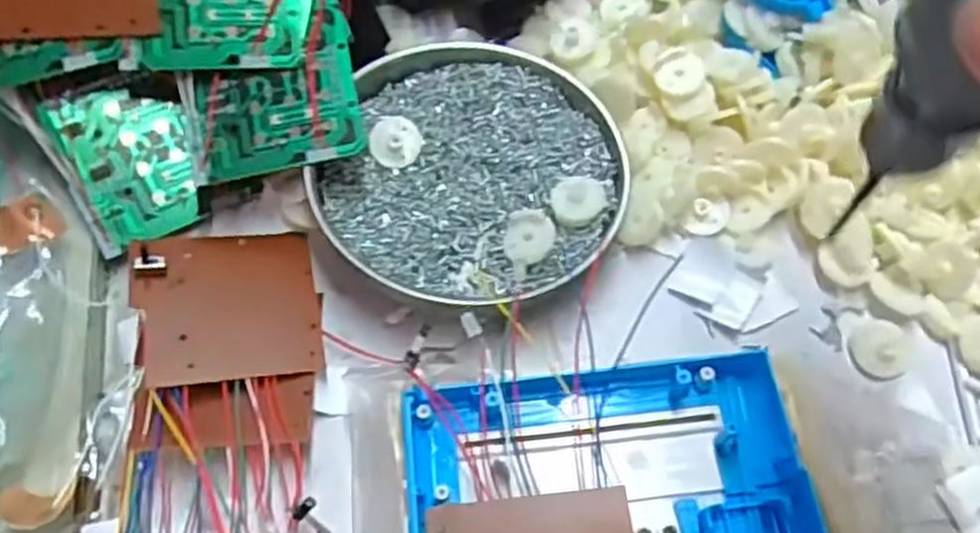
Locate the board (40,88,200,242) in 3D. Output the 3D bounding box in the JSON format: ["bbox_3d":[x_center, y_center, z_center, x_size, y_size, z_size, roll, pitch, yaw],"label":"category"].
[{"bbox_3d":[-0.156,-0.048,0.354,0.049,0.006,0.069,-30,95,-22],"label":"board"}]

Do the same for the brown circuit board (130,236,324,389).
[{"bbox_3d":[-0.108,0.014,0.329,0.071,0.010,0.071,-3,53,-19],"label":"brown circuit board"}]

